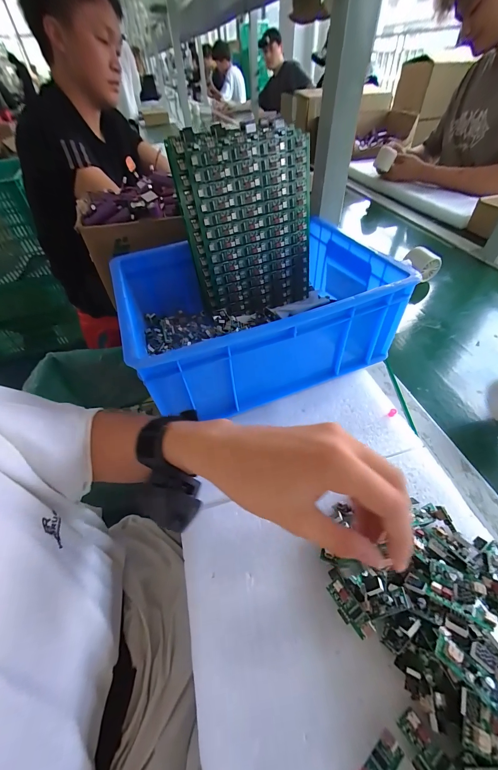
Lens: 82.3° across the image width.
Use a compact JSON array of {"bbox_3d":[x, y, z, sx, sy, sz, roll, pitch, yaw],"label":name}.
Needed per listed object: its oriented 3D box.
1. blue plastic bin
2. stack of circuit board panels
[{"bbox_3d":[0.004,-0.115,0.403,0.320,0.121,0.253,-17,51,-13],"label":"blue plastic bin"},{"bbox_3d":[0.001,-0.220,0.413,0.175,0.230,0.029,-17,41,-9],"label":"stack of circuit board panels"}]

